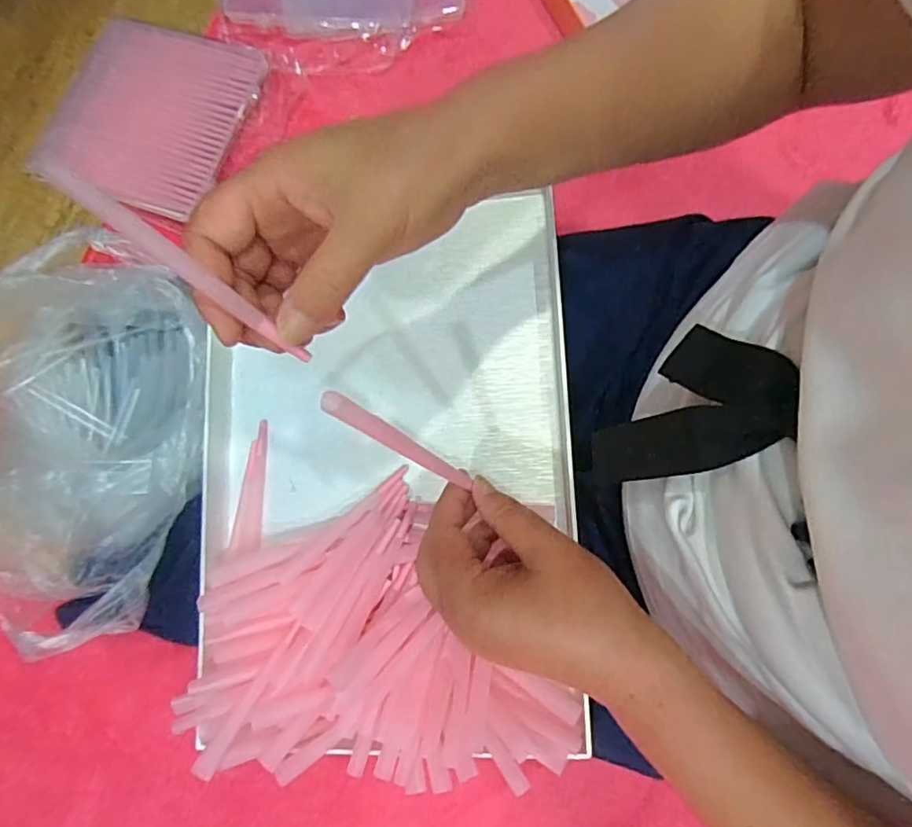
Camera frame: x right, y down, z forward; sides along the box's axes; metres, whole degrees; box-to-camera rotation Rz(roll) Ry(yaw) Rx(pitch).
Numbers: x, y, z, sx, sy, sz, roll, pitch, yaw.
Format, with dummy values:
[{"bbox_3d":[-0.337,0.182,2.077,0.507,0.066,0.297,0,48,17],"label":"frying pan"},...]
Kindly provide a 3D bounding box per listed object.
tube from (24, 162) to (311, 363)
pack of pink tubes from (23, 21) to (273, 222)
[{"bbox_3d":[-0.099,-0.053,0.216,0.110,0.005,0.008,39,79,-36],"label":"tube"},{"bbox_3d":[-0.323,-0.318,0.618,0.193,0.030,0.202,19,80,4],"label":"pack of pink tubes"}]

